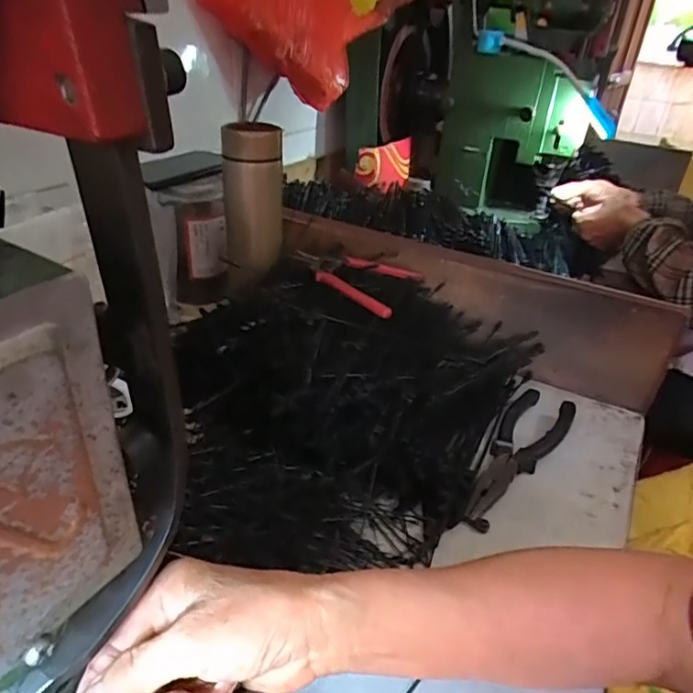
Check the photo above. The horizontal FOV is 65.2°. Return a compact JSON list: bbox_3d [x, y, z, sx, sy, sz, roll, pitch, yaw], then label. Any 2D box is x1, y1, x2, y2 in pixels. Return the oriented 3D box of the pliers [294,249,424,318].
[{"bbox_3d":[0.002,-0.076,0.570,0.131,0.013,0.111,16,33,18],"label":"pliers"}]

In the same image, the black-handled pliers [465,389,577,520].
[{"bbox_3d":[0.149,0.090,0.477,0.051,0.021,0.174,26,37,30],"label":"black-handled pliers"}]

